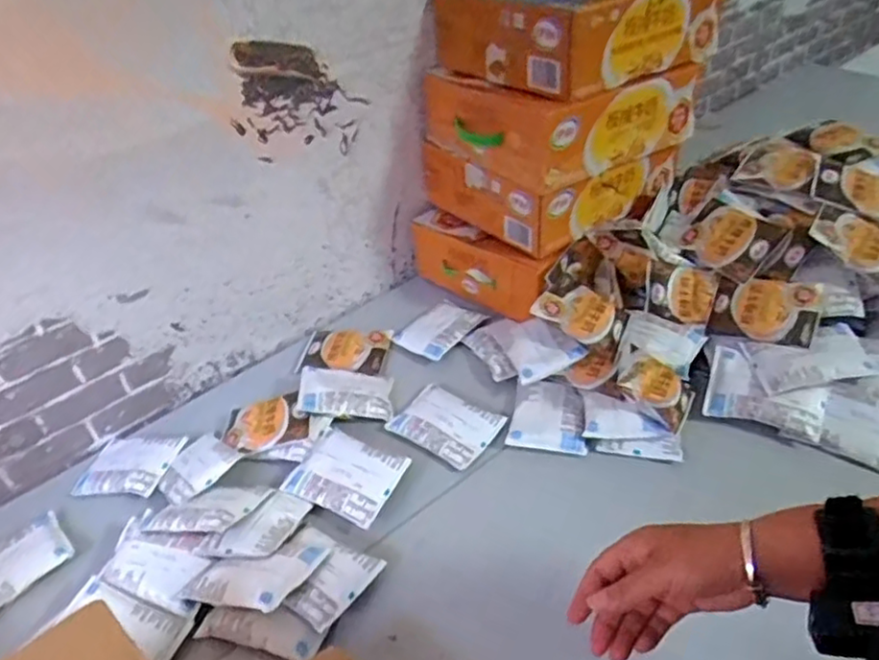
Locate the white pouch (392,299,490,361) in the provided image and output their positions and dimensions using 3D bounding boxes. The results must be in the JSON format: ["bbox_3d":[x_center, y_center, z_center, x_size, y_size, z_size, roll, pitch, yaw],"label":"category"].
[{"bbox_3d":[-0.004,-0.005,1.038,0.120,0.019,0.099,-33,45,-28],"label":"white pouch"}]

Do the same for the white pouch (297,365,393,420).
[{"bbox_3d":[-0.129,0.083,0.940,0.128,0.020,0.096,7,38,-11],"label":"white pouch"}]

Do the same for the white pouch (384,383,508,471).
[{"bbox_3d":[0.008,0.124,0.884,0.132,0.024,0.094,22,48,32],"label":"white pouch"}]

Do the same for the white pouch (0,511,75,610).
[{"bbox_3d":[-0.515,0.280,0.797,0.096,0.033,0.134,25,49,34],"label":"white pouch"}]

